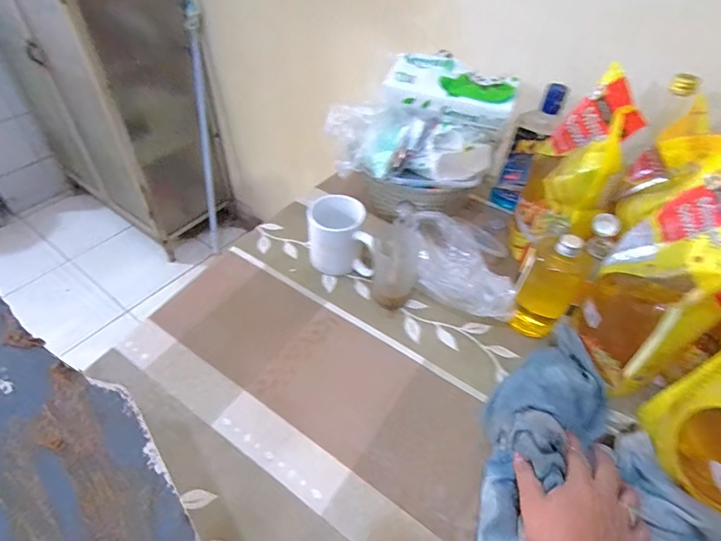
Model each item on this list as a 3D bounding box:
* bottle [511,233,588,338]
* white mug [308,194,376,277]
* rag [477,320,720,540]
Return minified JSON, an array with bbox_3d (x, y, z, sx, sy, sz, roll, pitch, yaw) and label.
[{"bbox_3d":[0.245,0.025,0.560,0.066,0.159,0.063,34,54,25],"label":"bottle"},{"bbox_3d":[-0.025,-0.043,0.638,0.104,0.100,0.084,7,47,4],"label":"white mug"},{"bbox_3d":[0.205,0.213,0.442,0.251,0.067,0.290,-13,50,-13],"label":"rag"}]

